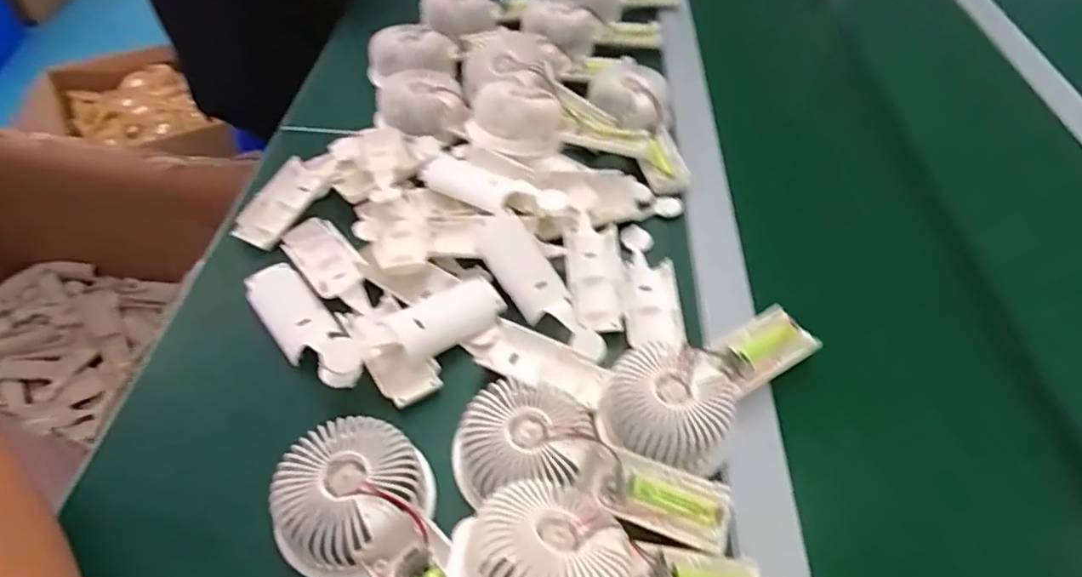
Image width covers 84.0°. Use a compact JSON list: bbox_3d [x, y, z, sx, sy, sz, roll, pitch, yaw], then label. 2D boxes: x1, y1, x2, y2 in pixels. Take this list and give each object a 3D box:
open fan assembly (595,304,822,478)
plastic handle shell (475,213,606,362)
[{"bbox_3d":[0.115,0.057,0.396,0.160,0.027,0.080,-26,57,-24],"label":"open fan assembly"},{"bbox_3d":[-0.002,0.002,0.450,0.036,0.024,0.132,-32,74,-27],"label":"plastic handle shell"}]

